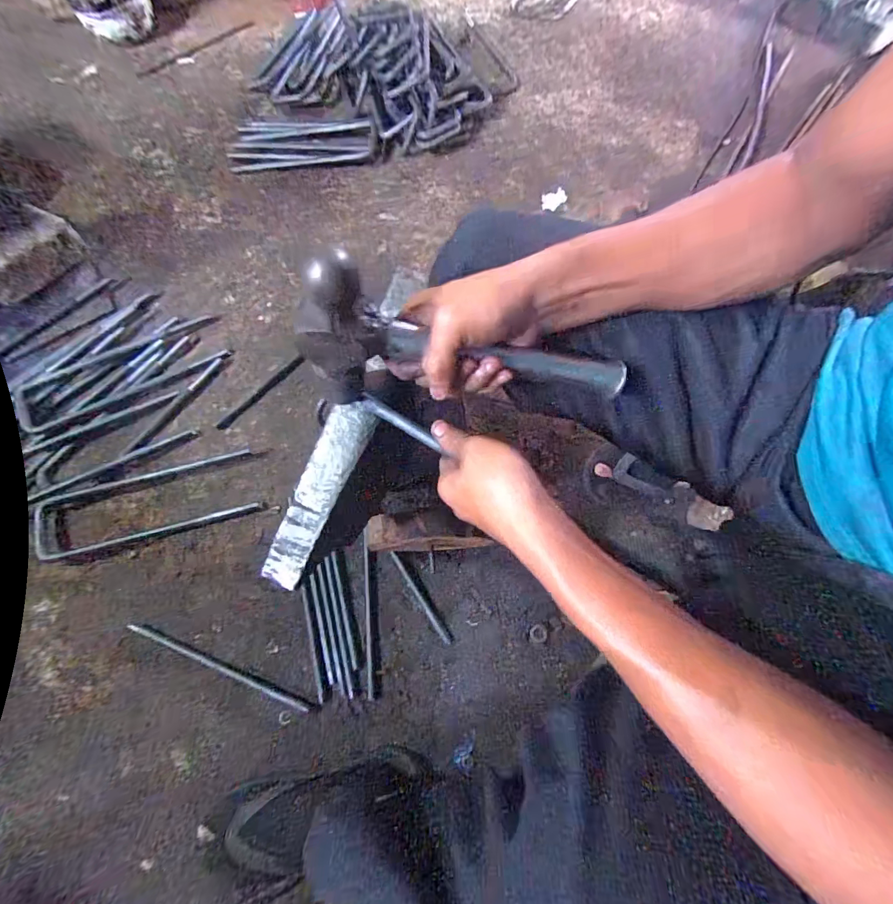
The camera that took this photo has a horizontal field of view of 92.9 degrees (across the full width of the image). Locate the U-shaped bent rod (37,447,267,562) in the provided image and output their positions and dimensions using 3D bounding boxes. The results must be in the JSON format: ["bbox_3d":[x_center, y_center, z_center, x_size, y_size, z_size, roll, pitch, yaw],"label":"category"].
[{"bbox_3d":[-0.483,0.084,0.684,0.347,0.019,0.108,-14,70,-4],"label":"U-shaped bent rod"}]

